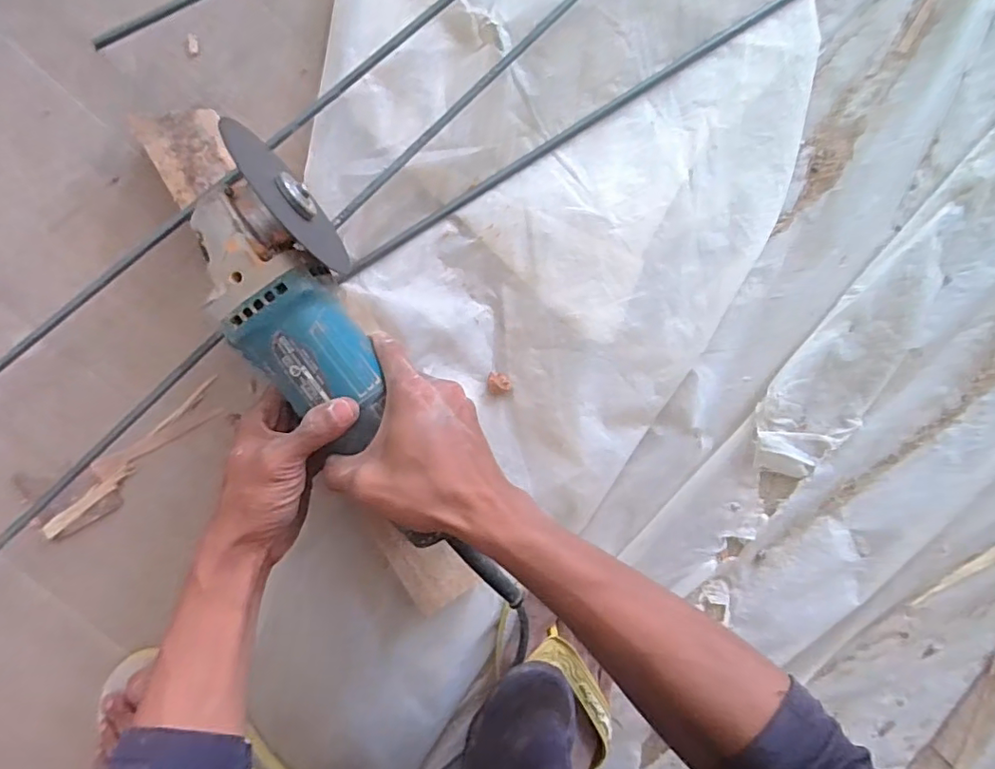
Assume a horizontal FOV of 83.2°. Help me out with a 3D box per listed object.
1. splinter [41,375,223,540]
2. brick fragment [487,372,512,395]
[{"bbox_3d":[-0.279,0.057,0.428,0.164,0.004,0.024,-39,111,-6],"label":"splinter"},{"bbox_3d":[0.002,0.000,0.443,0.019,0.009,0.017,6,91,-5],"label":"brick fragment"}]

